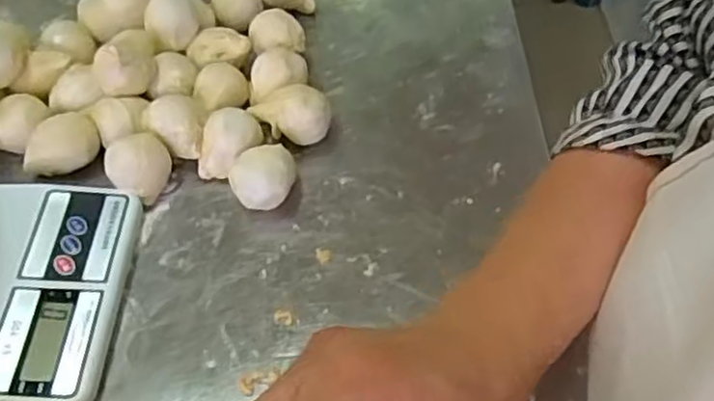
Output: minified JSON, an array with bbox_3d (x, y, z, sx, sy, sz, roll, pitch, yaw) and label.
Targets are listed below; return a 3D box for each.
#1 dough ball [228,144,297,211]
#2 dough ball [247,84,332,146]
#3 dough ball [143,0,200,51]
[{"bbox_3d":[-0.063,-0.013,0.467,0.044,0.036,0.034,-18,54,-10],"label":"dough ball"},{"bbox_3d":[-0.047,-0.058,0.494,0.054,0.037,0.034,-8,53,-3],"label":"dough ball"},{"bbox_3d":[-0.143,-0.141,0.526,0.039,0.029,0.033,-22,55,-13],"label":"dough ball"}]

